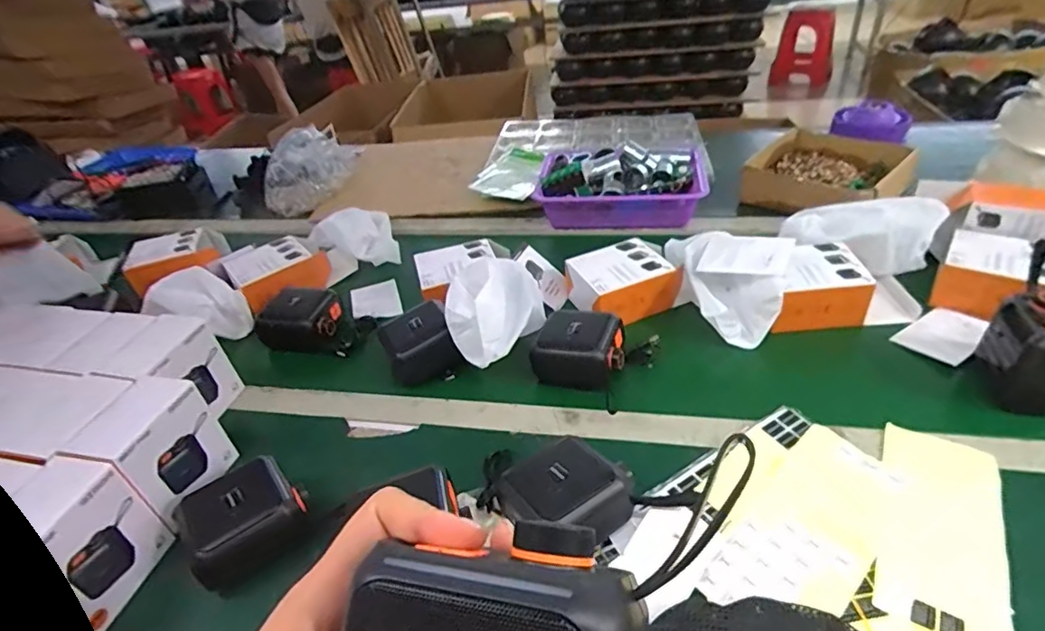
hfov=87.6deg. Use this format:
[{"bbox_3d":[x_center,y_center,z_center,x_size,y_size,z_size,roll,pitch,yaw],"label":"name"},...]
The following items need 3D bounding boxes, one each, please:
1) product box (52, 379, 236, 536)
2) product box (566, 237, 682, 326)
[{"bbox_3d":[-0.354,0.131,0.528,0.070,0.106,0.098,3,40,10],"label":"product box"},{"bbox_3d":[0.129,-0.045,0.733,0.117,0.059,0.107,-23,41,-10],"label":"product box"}]

